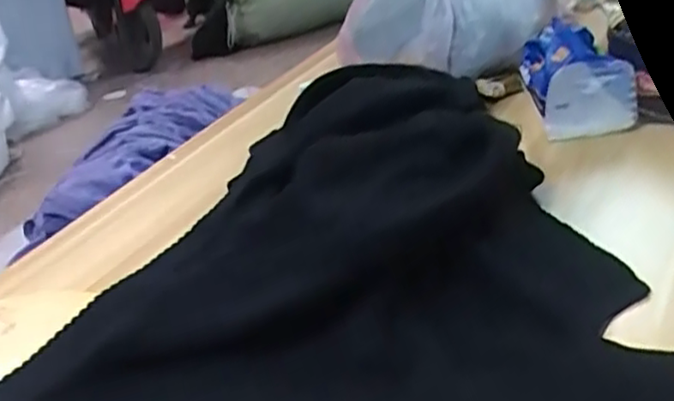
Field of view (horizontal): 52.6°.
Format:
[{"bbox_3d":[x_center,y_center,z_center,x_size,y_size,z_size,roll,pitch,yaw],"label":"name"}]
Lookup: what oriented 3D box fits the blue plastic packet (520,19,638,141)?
[{"bbox_3d":[0.247,-0.131,0.720,0.093,0.087,0.134,-6,31,2],"label":"blue plastic packet"}]

